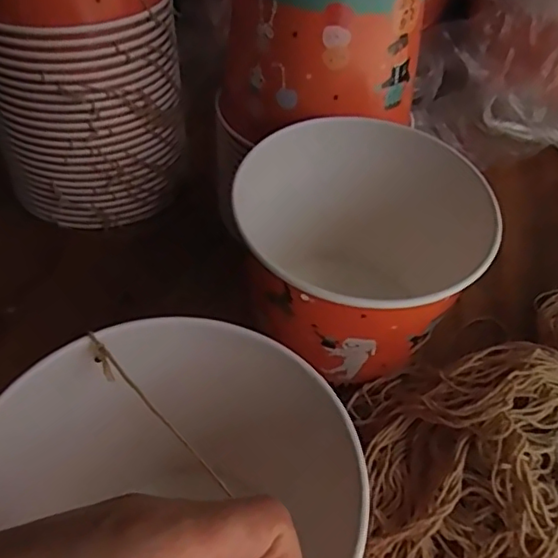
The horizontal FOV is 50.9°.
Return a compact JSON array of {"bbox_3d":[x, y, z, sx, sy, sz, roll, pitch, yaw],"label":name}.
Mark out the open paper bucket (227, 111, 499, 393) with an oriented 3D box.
[{"bbox_3d":[0.055,-0.011,0.388,0.133,0.122,0.144,3,46,-3],"label":"open paper bucket"}]

